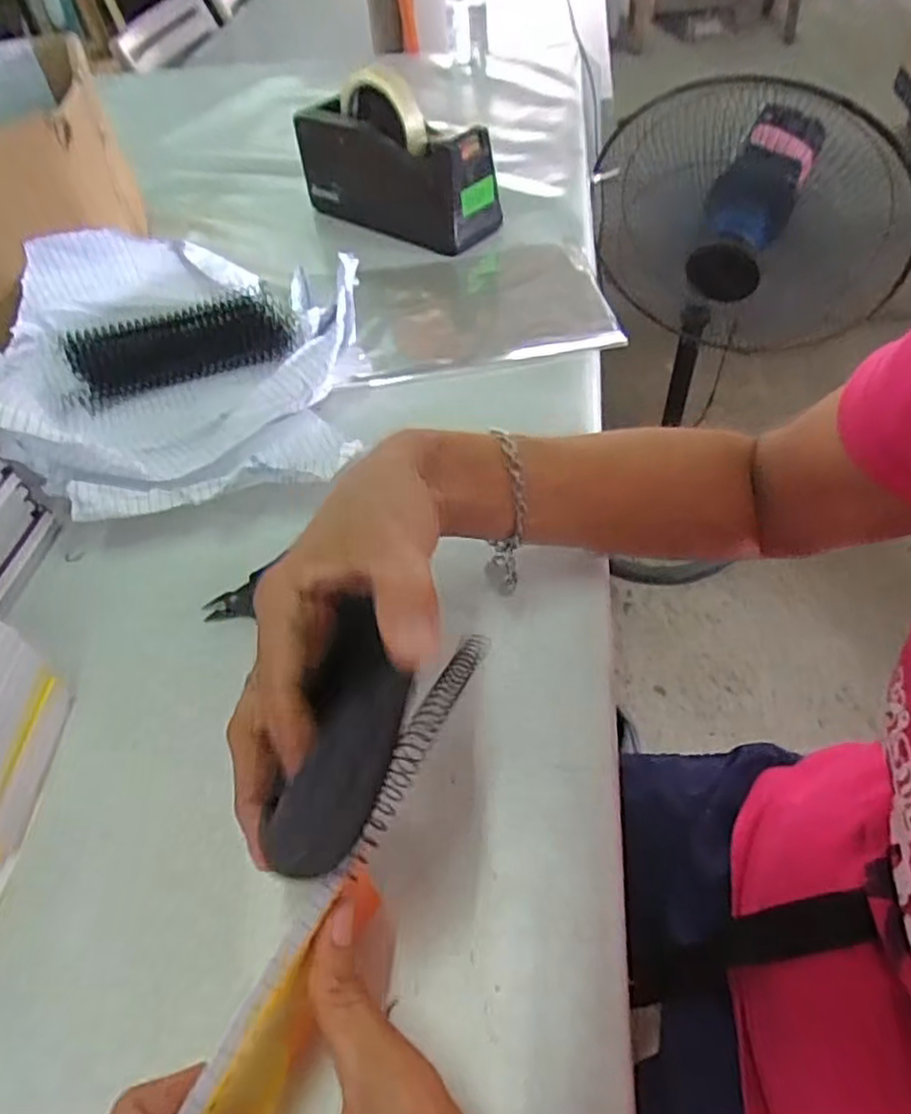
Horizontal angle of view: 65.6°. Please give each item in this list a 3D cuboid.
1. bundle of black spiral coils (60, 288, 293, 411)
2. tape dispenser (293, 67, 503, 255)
[{"bbox_3d":[-0.228,-0.174,0.581,0.174,0.026,0.080,-21,51,-13],"label":"bundle of black spiral coils"},{"bbox_3d":[-0.053,-0.372,0.672,0.207,0.118,0.076,30,59,27],"label":"tape dispenser"}]

